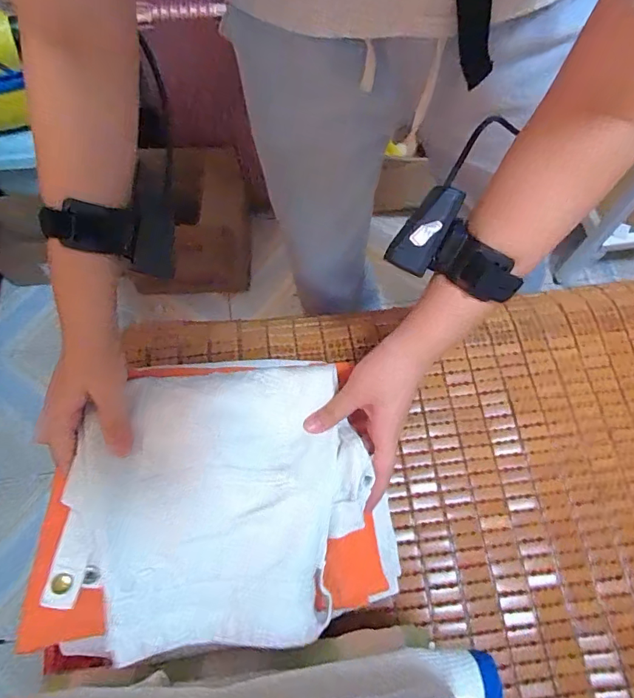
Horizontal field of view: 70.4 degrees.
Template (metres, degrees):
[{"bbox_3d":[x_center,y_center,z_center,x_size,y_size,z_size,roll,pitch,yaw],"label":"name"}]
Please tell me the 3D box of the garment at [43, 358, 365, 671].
[{"bbox_3d":[-0.081,0.116,0.360,0.237,0.029,0.208,-4,69,-3],"label":"garment"}]

